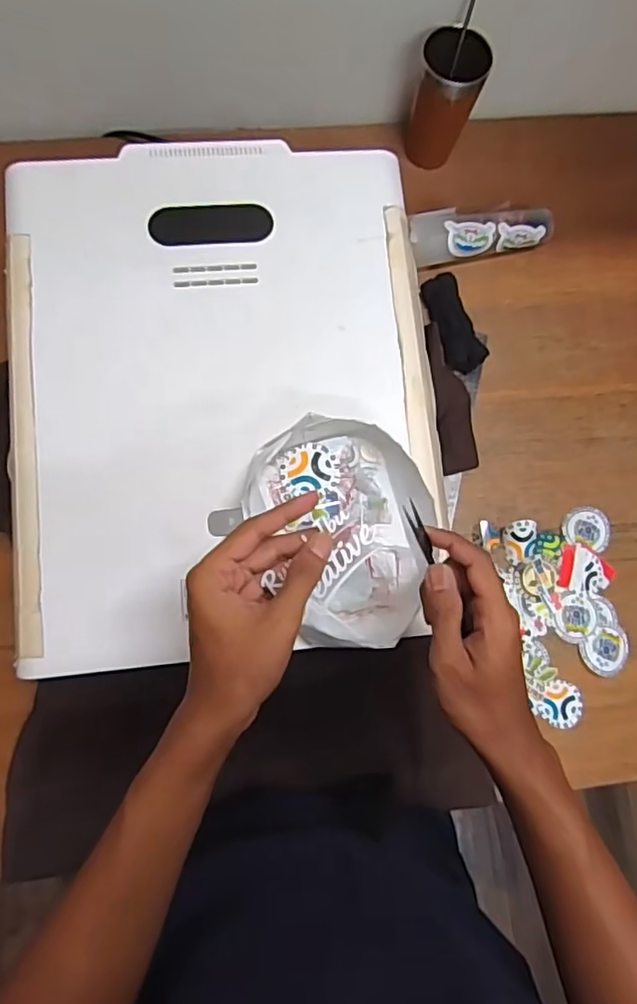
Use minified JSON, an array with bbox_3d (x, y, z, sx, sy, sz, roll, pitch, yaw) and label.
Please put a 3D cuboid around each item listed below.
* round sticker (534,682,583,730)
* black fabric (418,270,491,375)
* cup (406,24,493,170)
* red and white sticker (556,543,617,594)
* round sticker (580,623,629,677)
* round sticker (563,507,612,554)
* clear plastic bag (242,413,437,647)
[{"bbox_3d":[0.284,0.238,0.700,0.049,0.004,0.052,-1,82,6],"label":"round sticker"},{"bbox_3d":[0.174,-0.229,0.763,0.055,0.021,0.127,-21,82,-7],"label":"black fabric"},{"bbox_3d":[0.162,-0.508,0.761,0.076,0.134,0.076,1,80,-3],"label":"cup"},{"bbox_3d":[0.327,0.085,0.729,0.071,0.006,0.054,19,79,-9],"label":"red and white sticker"},{"bbox_3d":[0.343,0.176,0.711,0.061,0.005,0.050,-41,85,-9],"label":"round sticker"},{"bbox_3d":[0.334,0.032,0.739,0.060,0.009,0.052,15,79,-1],"label":"round sticker"},{"bbox_3d":[0.028,0.024,0.533,0.147,0.057,0.196,-29,80,-7],"label":"clear plastic bag"}]

